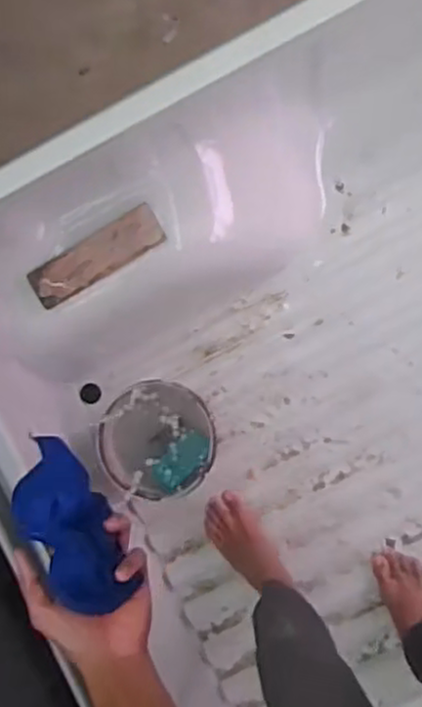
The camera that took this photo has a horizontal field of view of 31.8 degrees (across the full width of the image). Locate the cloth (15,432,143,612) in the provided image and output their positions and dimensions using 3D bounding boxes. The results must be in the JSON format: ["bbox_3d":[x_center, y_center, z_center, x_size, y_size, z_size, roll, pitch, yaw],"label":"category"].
[{"bbox_3d":[-0.131,0.152,0.673,0.060,0.053,0.165,-29,73,8],"label":"cloth"}]

